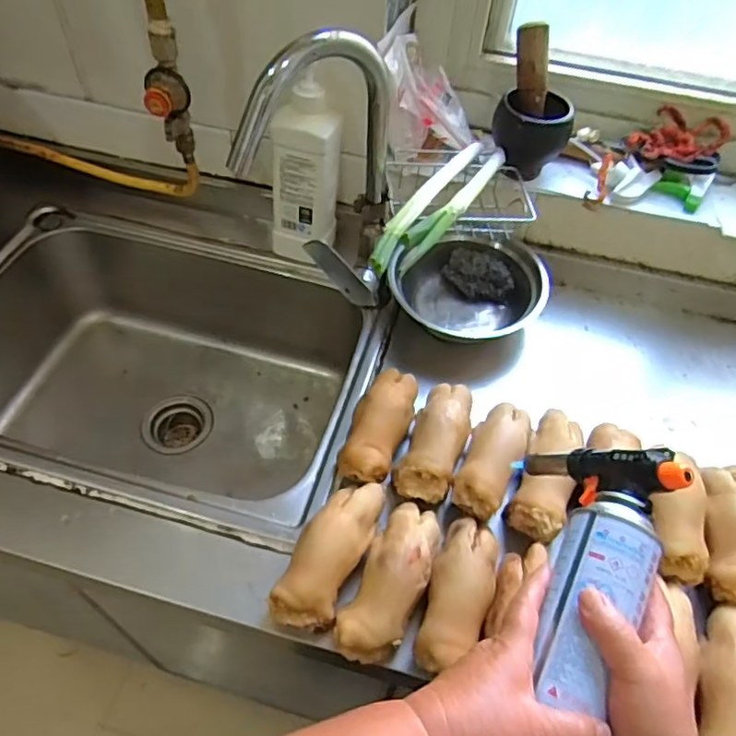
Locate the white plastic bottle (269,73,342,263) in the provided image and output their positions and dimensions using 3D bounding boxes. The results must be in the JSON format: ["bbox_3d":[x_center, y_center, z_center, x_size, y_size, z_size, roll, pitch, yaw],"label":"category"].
[{"bbox_3d":[-0.082,-0.251,0.809,0.090,0.224,0.071,7,53,2],"label":"white plastic bottle"}]

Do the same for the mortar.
[{"bbox_3d":[0.204,-0.298,0.795,0.090,0.090,0.084,-17,55,-15],"label":"mortar"}]

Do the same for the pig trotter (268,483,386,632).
[{"bbox_3d":[-0.035,0.177,0.606,0.064,0.067,0.162,23,55,13],"label":"pig trotter"}]

